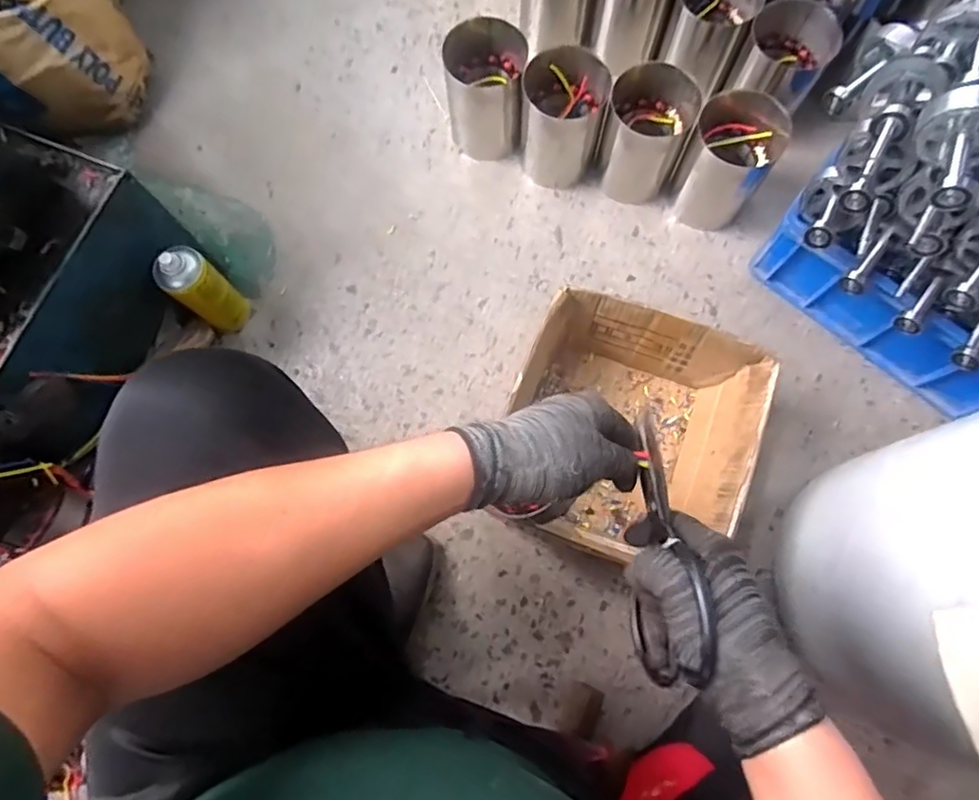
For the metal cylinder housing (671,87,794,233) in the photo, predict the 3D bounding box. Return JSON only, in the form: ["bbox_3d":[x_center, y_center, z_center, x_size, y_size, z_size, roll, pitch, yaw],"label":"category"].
[{"bbox_3d":[0.341,-0.341,0.861,0.118,0.172,0.111,0,76,1],"label":"metal cylinder housing"}]

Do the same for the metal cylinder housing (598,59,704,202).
[{"bbox_3d":[0.229,-0.392,0.878,0.113,0.166,0.121,0,76,1],"label":"metal cylinder housing"}]

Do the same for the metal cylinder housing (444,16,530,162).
[{"bbox_3d":[-0.004,-0.472,0.912,0.119,0.148,0.128,0,76,2],"label":"metal cylinder housing"}]

